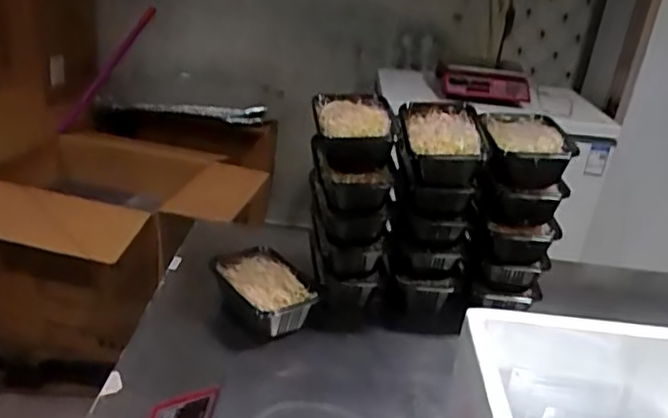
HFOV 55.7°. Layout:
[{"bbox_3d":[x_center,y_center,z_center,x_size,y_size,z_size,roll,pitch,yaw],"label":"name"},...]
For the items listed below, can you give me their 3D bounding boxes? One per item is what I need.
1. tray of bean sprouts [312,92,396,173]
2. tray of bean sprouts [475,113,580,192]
[{"bbox_3d":[0.030,-0.119,0.981,0.120,0.065,0.190,4,25,-6],"label":"tray of bean sprouts"},{"bbox_3d":[0.295,-0.099,1.000,0.130,0.064,0.189,8,25,3],"label":"tray of bean sprouts"}]

